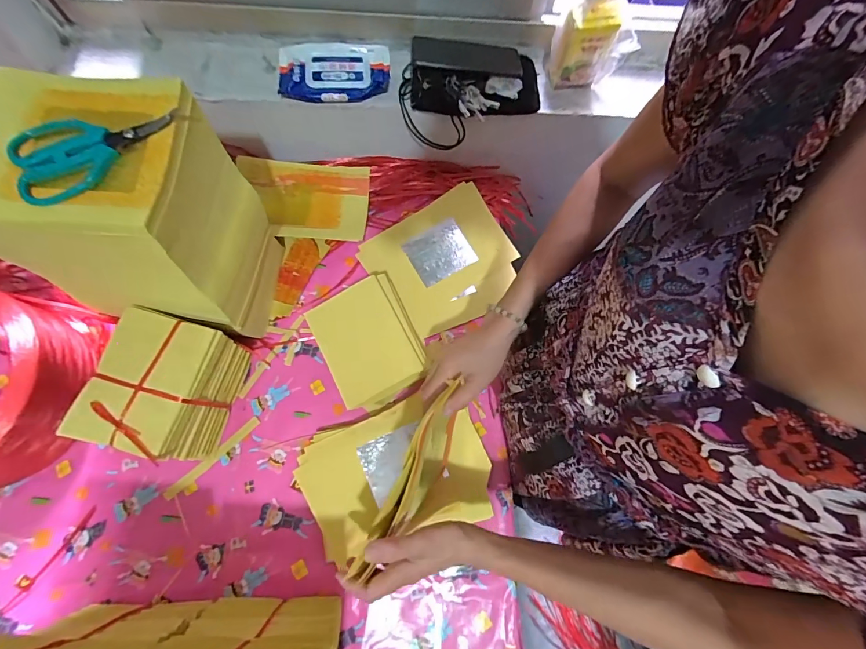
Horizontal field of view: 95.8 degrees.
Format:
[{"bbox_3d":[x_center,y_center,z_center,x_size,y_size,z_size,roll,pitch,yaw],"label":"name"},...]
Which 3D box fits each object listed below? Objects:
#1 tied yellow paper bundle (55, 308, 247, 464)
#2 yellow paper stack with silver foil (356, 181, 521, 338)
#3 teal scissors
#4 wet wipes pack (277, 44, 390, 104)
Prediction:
[{"bbox_3d":[-0.352,0.084,0.536,0.124,0.152,0.166,18,72,3],"label":"tied yellow paper bundle"},{"bbox_3d":[0.023,-0.114,0.680,0.226,0.016,0.213,-36,84,-5],"label":"yellow paper stack with silver foil"},{"bbox_3d":[-0.317,-0.166,0.369,0.143,0.013,0.080,-19,74,-9],"label":"teal scissors"},{"bbox_3d":[-0.156,-0.397,0.619,0.171,0.029,0.097,1,72,-2],"label":"wet wipes pack"}]

